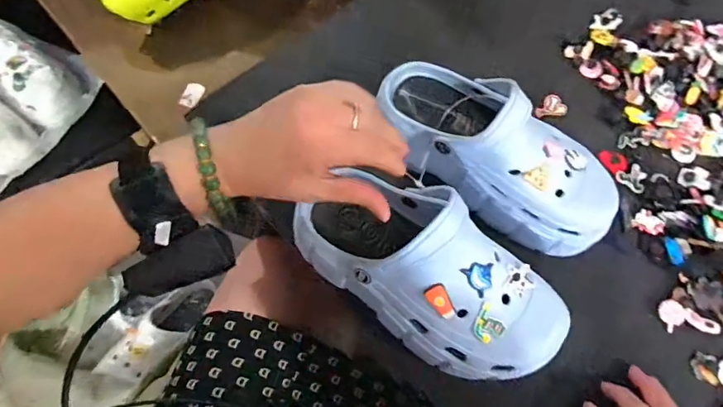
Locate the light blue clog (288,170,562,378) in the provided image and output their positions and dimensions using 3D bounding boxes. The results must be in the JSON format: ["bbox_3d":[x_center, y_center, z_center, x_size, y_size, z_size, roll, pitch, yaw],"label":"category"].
[{"bbox_3d":[0.057,0.053,0.377,0.226,0.091,0.099,36,71,11],"label":"light blue clog"}]

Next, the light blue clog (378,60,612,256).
[{"bbox_3d":[0.126,-0.059,0.430,0.244,0.104,0.090,40,71,10],"label":"light blue clog"}]

